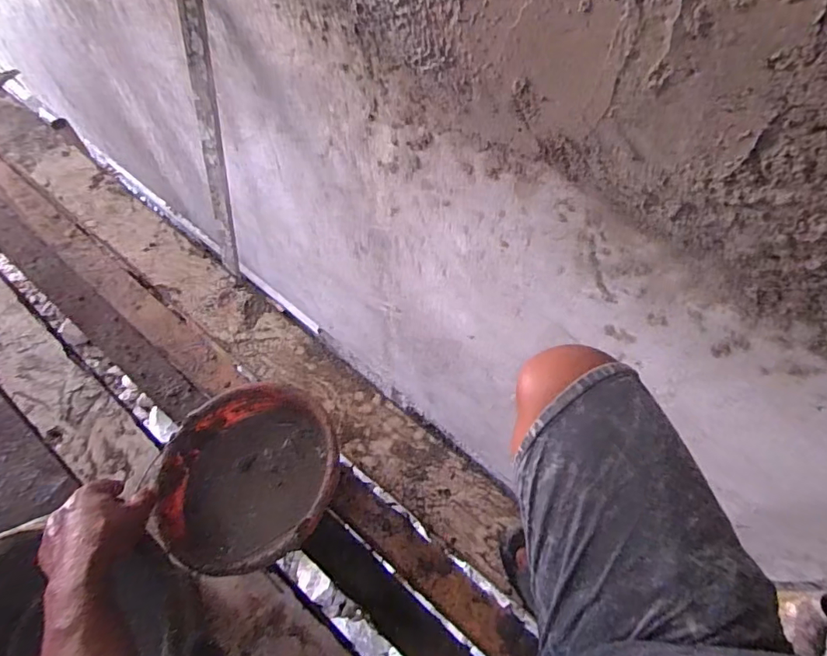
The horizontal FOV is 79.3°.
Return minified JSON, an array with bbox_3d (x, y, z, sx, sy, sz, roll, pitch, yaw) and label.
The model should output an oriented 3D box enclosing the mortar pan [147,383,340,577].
[{"bbox_3d":[-0.227,0.209,0.703,0.228,0.089,0.238,1,64,-1],"label":"mortar pan"}]

